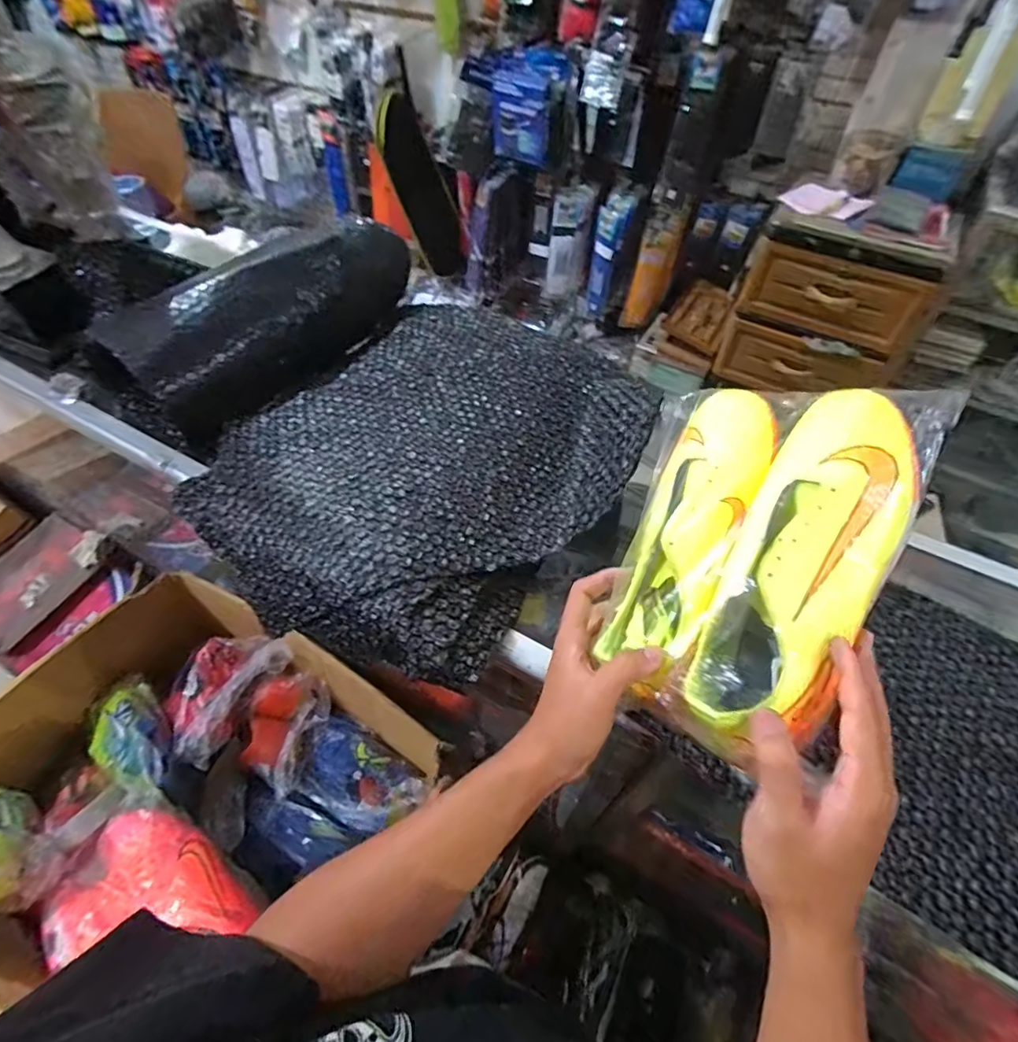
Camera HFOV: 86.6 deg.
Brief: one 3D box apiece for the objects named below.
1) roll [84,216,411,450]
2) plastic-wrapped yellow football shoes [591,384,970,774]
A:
[{"bbox_3d":[-0.310,-0.286,0.728,0.126,0.145,0.425,22,55,15],"label":"roll"},{"bbox_3d":[0.184,0.028,0.419,0.182,0.105,0.284,20,71,35],"label":"plastic-wrapped yellow football shoes"}]

